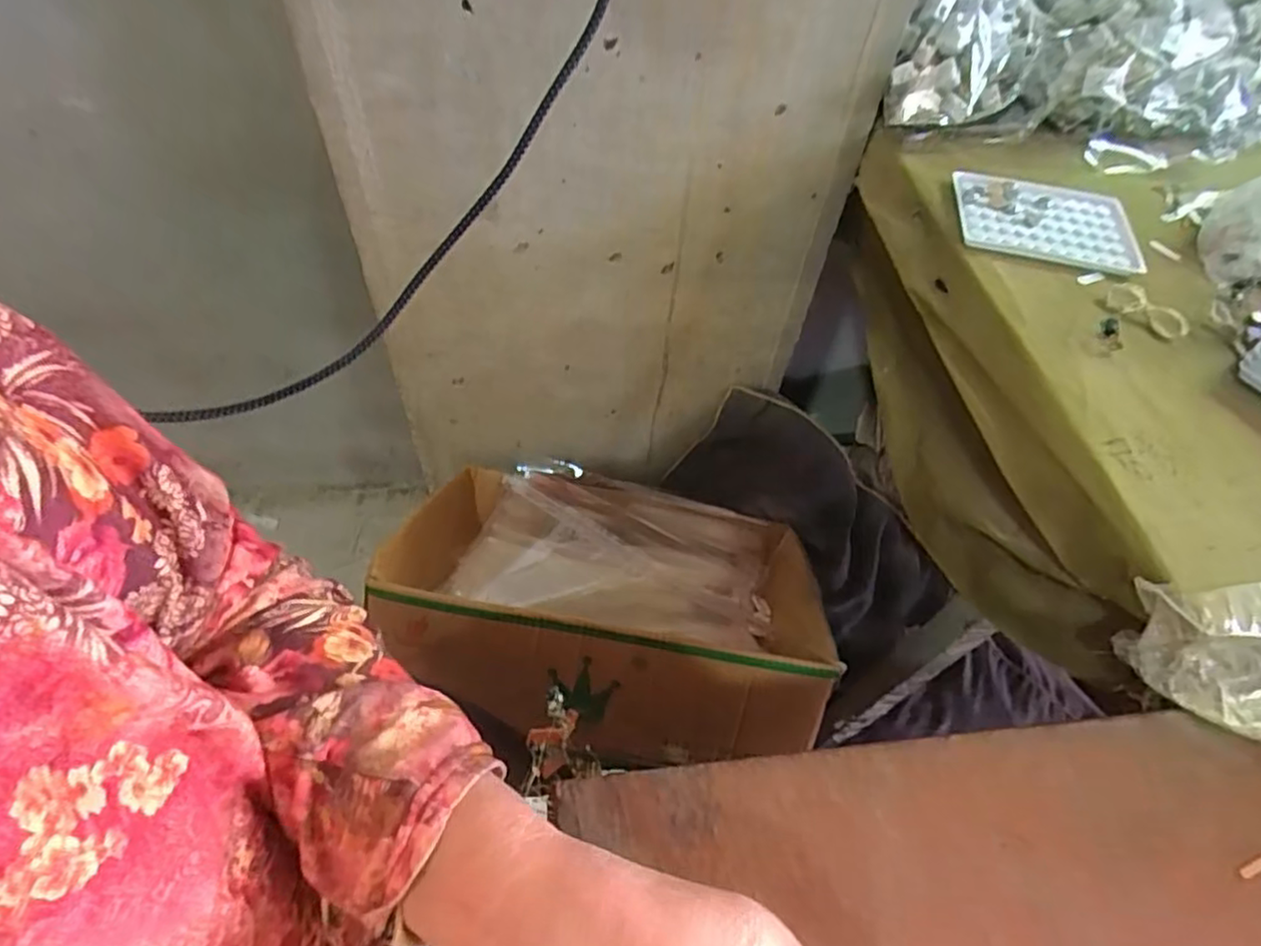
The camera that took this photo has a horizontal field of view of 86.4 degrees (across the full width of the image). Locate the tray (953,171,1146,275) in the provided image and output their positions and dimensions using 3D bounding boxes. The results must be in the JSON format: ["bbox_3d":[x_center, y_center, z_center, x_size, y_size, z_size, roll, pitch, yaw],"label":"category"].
[{"bbox_3d":[0.326,-0.198,0.527,0.131,0.009,0.096,11,59,5],"label":"tray"}]

